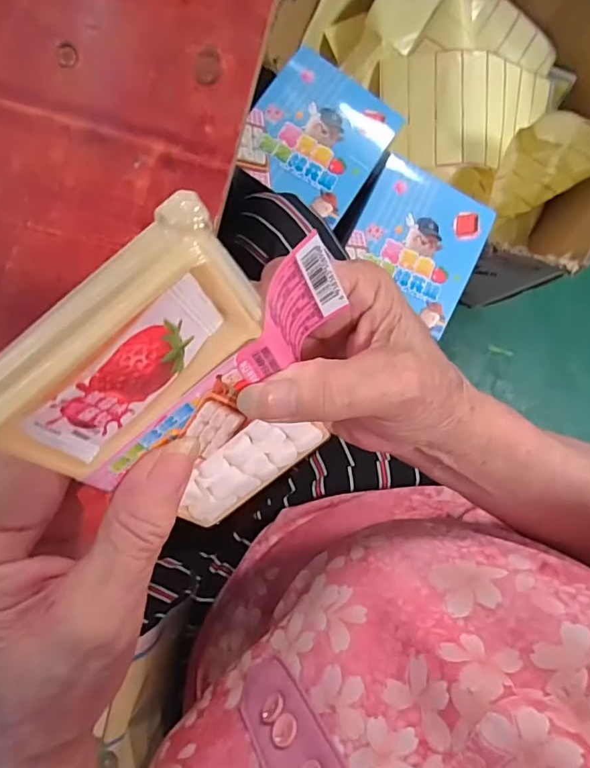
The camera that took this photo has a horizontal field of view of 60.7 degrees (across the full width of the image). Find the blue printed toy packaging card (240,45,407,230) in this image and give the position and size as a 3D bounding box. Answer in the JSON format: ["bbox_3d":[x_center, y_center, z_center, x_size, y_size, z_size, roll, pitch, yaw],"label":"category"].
[{"bbox_3d":[0.026,-0.279,0.567,0.144,0.019,0.162,33,85,-5],"label":"blue printed toy packaging card"}]

